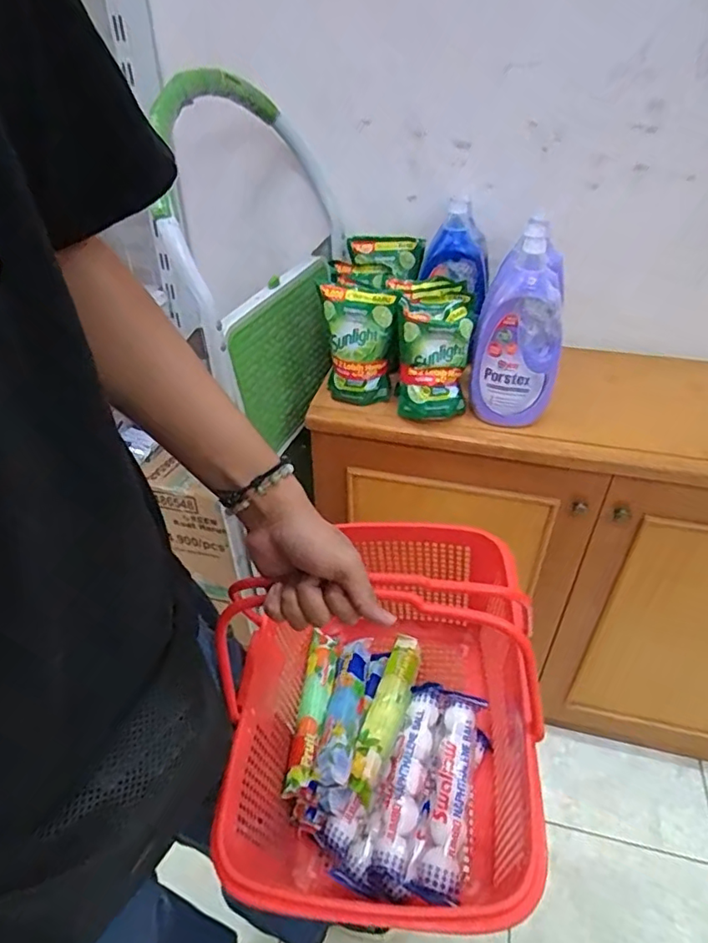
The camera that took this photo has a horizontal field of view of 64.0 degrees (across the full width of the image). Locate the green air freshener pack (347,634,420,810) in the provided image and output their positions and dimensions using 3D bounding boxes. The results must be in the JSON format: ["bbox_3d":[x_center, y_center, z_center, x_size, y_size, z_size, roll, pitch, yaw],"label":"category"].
[{"bbox_3d":[0.042,0.306,0.722,0.041,0.034,0.209,14,40,16],"label":"green air freshener pack"}]

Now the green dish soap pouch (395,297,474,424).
[{"bbox_3d":[0.123,-0.172,0.881,0.110,0.175,0.067,4,39,5],"label":"green dish soap pouch"}]

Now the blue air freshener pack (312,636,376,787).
[{"bbox_3d":[-0.010,0.297,0.717,0.043,0.043,0.201,7,39,9],"label":"blue air freshener pack"}]

